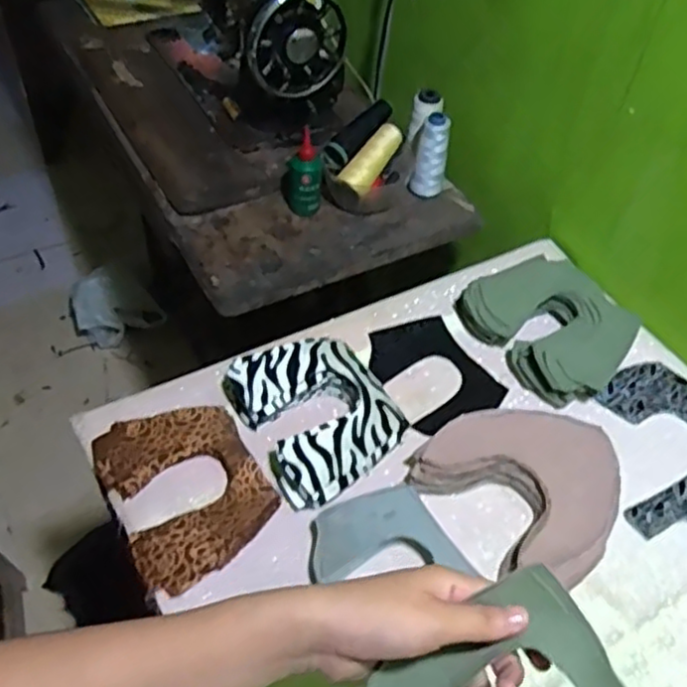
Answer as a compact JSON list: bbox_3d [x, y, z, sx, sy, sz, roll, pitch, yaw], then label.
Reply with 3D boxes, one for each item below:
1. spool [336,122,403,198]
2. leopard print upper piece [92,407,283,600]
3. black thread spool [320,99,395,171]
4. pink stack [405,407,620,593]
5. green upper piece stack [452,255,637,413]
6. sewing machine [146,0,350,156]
[{"bbox_3d":[0.037,-0.242,0.927,0.036,0.036,0.116,30,70,20],"label":"spool"},{"bbox_3d":[-0.145,0.132,0.651,0.131,0.017,0.171,-25,59,-22],"label":"leopard print upper piece"},{"bbox_3d":[0.018,-0.279,0.931,0.038,0.031,0.124,36,75,24],"label":"black thread spool"},{"bbox_3d":[0.176,0.129,0.658,0.165,0.031,0.174,-29,57,-26],"label":"pink stack"},{"bbox_3d":[0.230,-0.021,0.776,0.146,0.043,0.176,-24,55,-23],"label":"green upper piece stack"},{"bbox_3d":[-0.156,-0.478,1.028,0.168,0.204,0.398,-22,54,-22],"label":"sewing machine"}]

